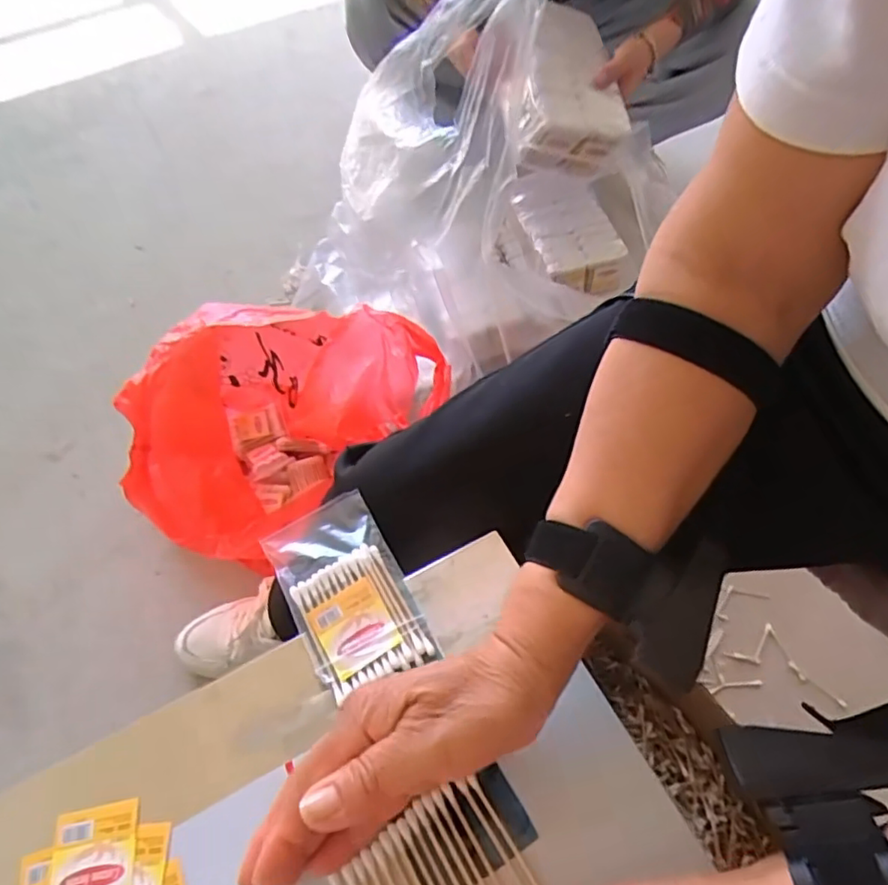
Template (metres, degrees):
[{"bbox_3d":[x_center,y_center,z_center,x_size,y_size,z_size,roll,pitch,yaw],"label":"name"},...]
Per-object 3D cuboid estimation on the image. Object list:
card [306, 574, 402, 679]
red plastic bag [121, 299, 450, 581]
[{"bbox_3d":[-0.051,0.103,0.338,0.039,0.004,0.044,-29,62,-14],"label":"card"},{"bbox_3d":[-0.182,-0.020,0.795,0.354,0.235,0.317,-1,59,2],"label":"red plastic bag"}]

